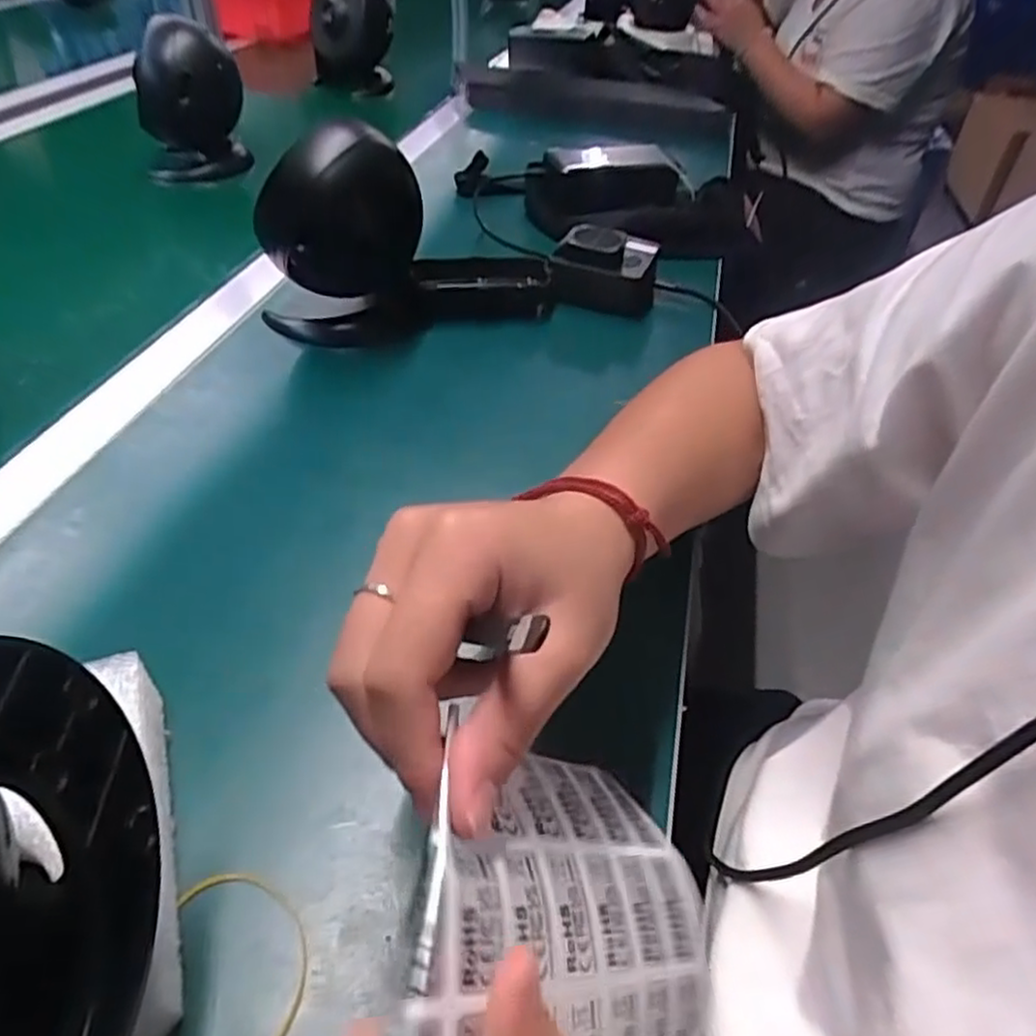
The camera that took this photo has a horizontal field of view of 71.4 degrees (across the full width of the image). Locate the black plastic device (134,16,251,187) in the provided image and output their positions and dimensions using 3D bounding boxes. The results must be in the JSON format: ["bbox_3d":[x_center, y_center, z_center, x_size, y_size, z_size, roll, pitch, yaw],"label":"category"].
[{"bbox_3d":[-0.330,-0.420,0.730,0.104,0.140,0.107,-14,47,-18],"label":"black plastic device"}]

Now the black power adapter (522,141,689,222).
[{"bbox_3d":[0.086,-0.331,0.697,0.155,0.042,0.066,-1,44,-6],"label":"black power adapter"}]

